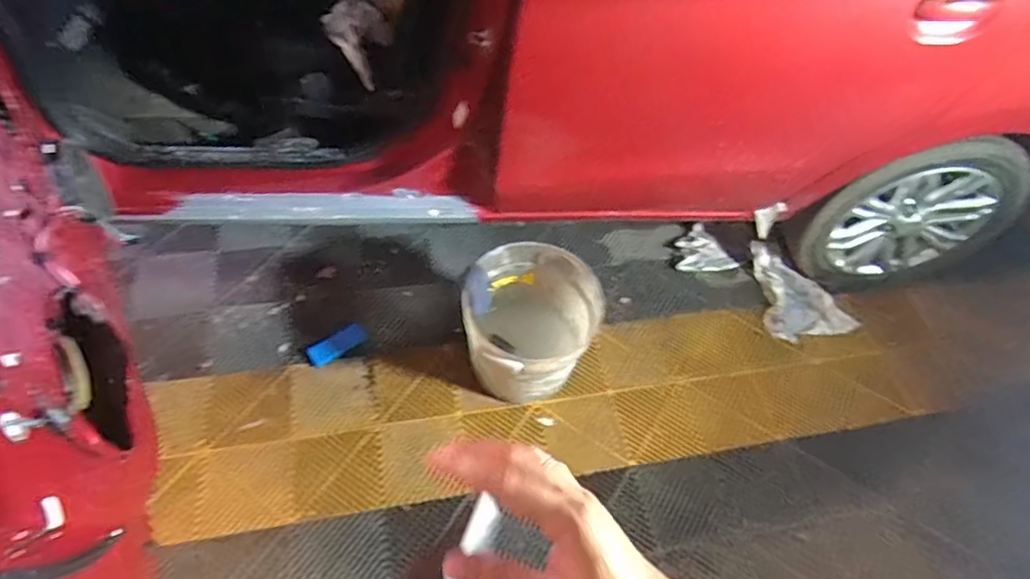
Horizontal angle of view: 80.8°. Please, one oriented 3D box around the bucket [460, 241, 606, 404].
[{"bbox_3d":[0.026,0.095,1.489,0.285,0.316,0.308,2,55,-3],"label":"bucket"}]

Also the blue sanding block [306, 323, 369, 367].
[{"bbox_3d":[-0.458,0.142,1.557,0.153,0.031,0.063,-28,62,-22],"label":"blue sanding block"}]

